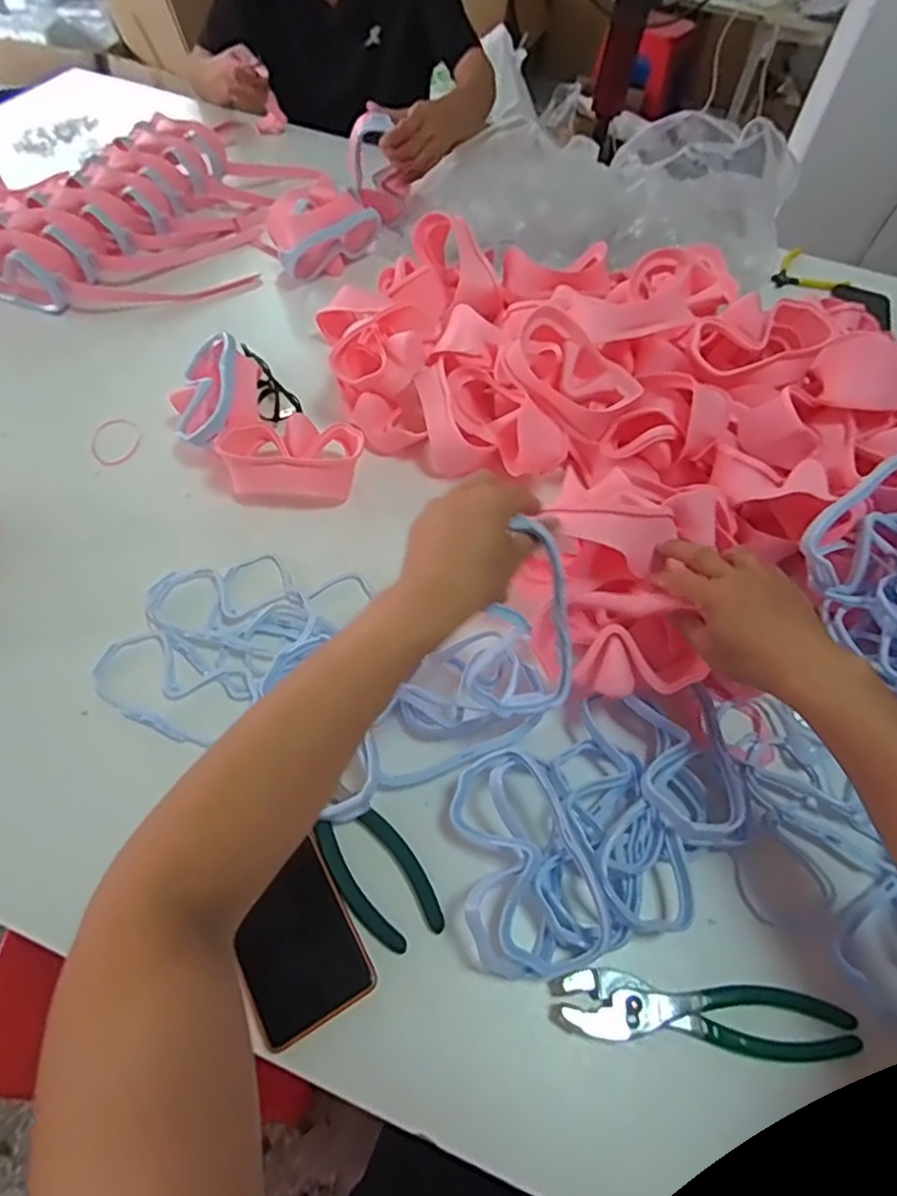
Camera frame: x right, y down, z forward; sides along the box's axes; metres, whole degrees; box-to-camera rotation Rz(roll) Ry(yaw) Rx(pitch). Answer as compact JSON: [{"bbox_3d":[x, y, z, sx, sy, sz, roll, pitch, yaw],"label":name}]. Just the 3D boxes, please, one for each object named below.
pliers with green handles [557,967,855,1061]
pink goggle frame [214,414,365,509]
[{"bbox_3d":[0.169,0.278,0.426,0.194,0.017,0.039,7,56,0],"label":"pliers with green handles"},{"bbox_3d":[-0.158,-0.139,0.657,0.129,0.059,0.077,7,56,0],"label":"pink goggle frame"}]

